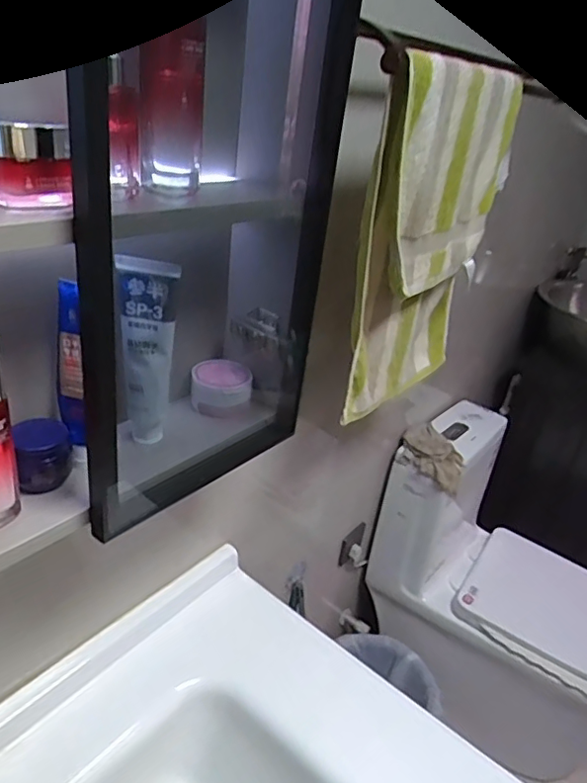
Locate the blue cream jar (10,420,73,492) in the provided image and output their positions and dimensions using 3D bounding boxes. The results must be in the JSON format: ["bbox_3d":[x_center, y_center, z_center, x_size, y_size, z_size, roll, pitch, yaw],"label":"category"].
[{"bbox_3d":[-0.213,0.053,0.486,0.044,0.053,0.041,6,29,-3],"label":"blue cream jar"}]

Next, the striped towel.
[{"bbox_3d":[0.193,-0.207,0.813,0.066,0.451,0.351,24,33,27],"label":"striped towel"}]

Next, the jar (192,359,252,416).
[{"bbox_3d":[-0.082,-0.004,0.645,0.067,0.044,0.055,3,29,-8],"label":"jar"}]

